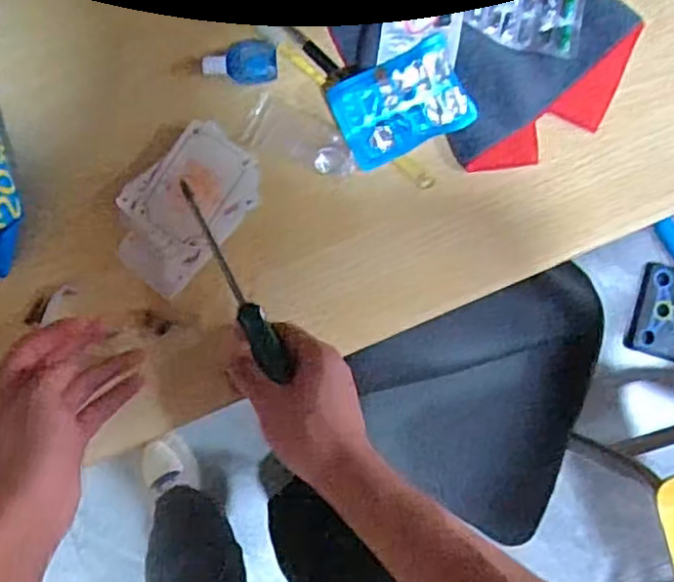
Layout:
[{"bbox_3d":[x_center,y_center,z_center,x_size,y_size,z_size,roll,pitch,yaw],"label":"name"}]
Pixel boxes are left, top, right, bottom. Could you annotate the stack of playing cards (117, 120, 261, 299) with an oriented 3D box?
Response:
[{"bbox_3d":[-0.112,-0.063,0.520,0.073,0.017,0.119,42,87,-3],"label":"stack of playing cards"}]

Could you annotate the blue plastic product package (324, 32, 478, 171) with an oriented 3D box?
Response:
[{"bbox_3d":[0.048,-0.136,0.519,0.094,0.008,0.068,-24,114,7],"label":"blue plastic product package"}]

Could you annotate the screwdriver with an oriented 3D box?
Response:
[{"bbox_3d":[-0.073,-0.008,0.489,0.018,0.014,0.151,-28,84,-4],"label":"screwdriver"}]

